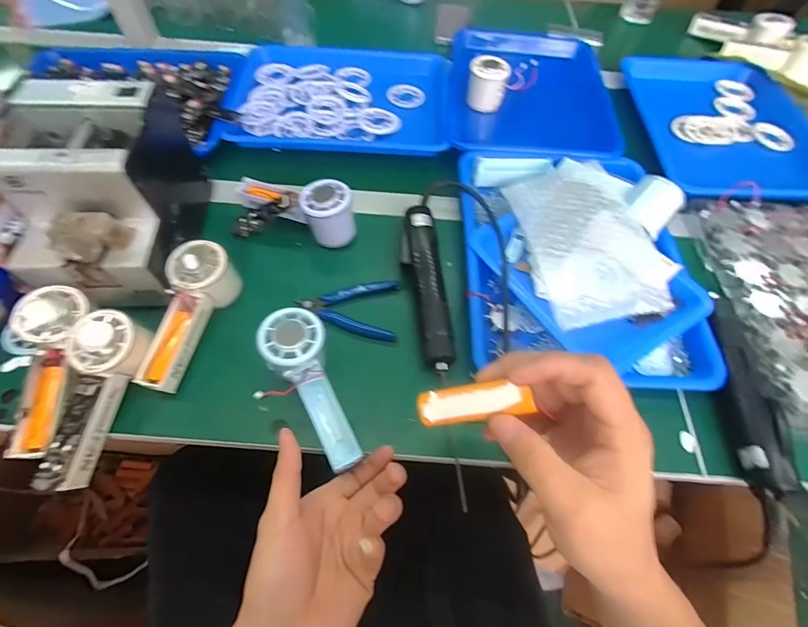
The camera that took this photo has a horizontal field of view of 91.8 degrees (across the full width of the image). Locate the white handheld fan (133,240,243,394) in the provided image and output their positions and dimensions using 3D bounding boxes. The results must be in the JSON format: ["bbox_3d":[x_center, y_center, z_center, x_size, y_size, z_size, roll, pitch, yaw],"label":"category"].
[{"bbox_3d":[-0.222,0.002,0.404,0.051,0.061,0.151,13,74,6],"label":"white handheld fan"}]

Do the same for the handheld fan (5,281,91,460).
[{"bbox_3d":[-0.323,0.049,0.351,0.048,0.025,0.150,0,80,-2],"label":"handheld fan"}]

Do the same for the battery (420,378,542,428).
[{"bbox_3d":[0.042,0.056,0.242,0.068,0.013,0.019,-13,57,22],"label":"battery"}]

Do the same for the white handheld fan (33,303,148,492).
[{"bbox_3d":[-0.280,0.075,0.354,0.052,0.041,0.151,10,79,4],"label":"white handheld fan"}]

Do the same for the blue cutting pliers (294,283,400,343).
[{"bbox_3d":[-0.062,-0.007,0.440,0.105,0.016,0.072,2,60,-1],"label":"blue cutting pliers"}]

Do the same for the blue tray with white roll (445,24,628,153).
[{"bbox_3d":[0.192,-0.382,0.629,0.228,0.057,0.322,5,60,1],"label":"blue tray with white roll"}]

